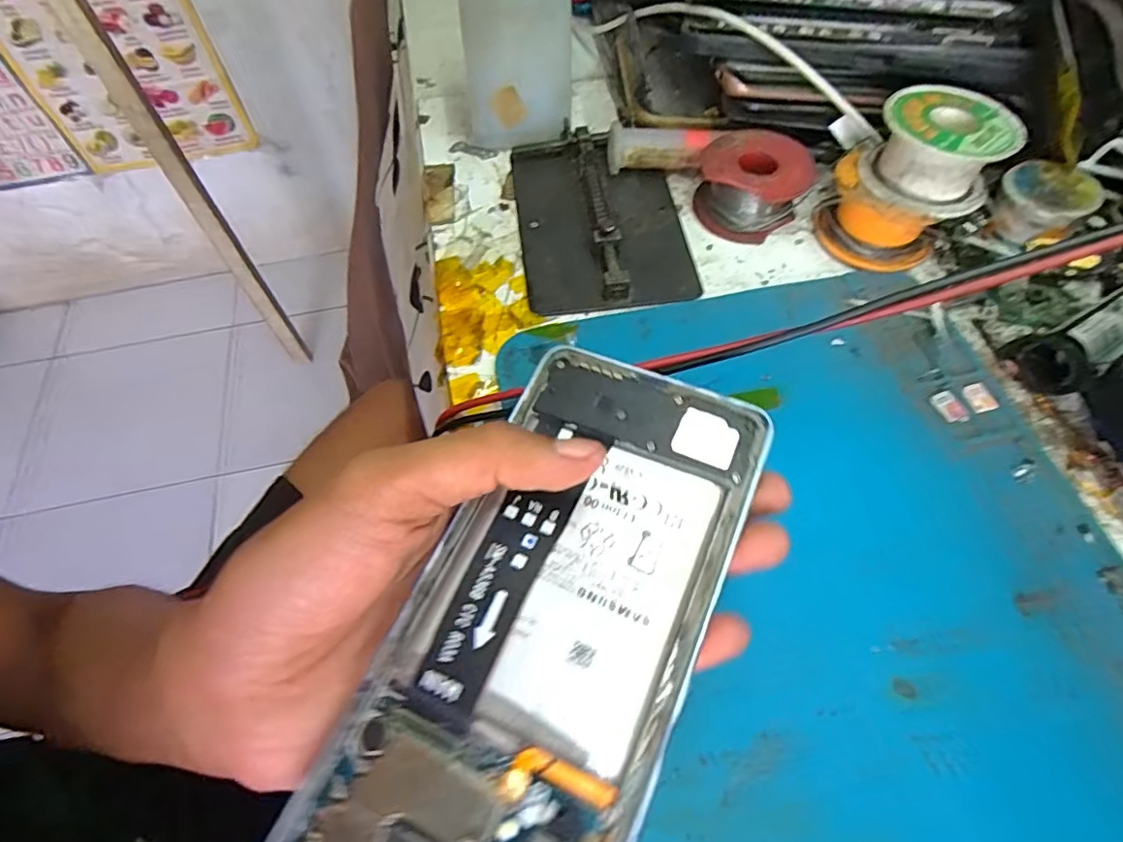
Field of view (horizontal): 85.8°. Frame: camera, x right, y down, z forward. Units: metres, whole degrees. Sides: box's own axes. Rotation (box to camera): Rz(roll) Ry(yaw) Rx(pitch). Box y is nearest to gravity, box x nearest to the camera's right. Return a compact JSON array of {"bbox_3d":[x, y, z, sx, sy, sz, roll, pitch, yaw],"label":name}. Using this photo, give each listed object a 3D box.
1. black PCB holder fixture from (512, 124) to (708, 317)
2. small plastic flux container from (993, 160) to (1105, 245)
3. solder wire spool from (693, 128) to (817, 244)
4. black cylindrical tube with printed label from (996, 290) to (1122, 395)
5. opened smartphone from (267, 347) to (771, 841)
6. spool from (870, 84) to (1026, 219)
[{"bbox_3d":[0.019,-0.102,0.295,0.078,0.014,0.116,-7,59,-3],"label":"black PCB holder fixture"},{"bbox_3d":[0.222,-0.102,0.281,0.035,0.021,0.035,-1,59,1],"label":"small plastic flux container"},{"bbox_3d":[0.093,-0.115,0.295,0.050,0.029,0.050,-1,59,1],"label":"solder wire spool"},{"bbox_3d":[0.217,-0.033,0.244,0.068,0.022,0.027,-23,61,-12],"label":"black cylindrical tube with printed label"},{"bbox_3d":[-0.002,0.052,0.152,0.074,0.006,0.155,23,66,14],"label":"opened smartphone"},{"bbox_3d":[0.162,-0.117,0.258,0.050,0.027,0.049,-1,59,1],"label":"spool"}]

